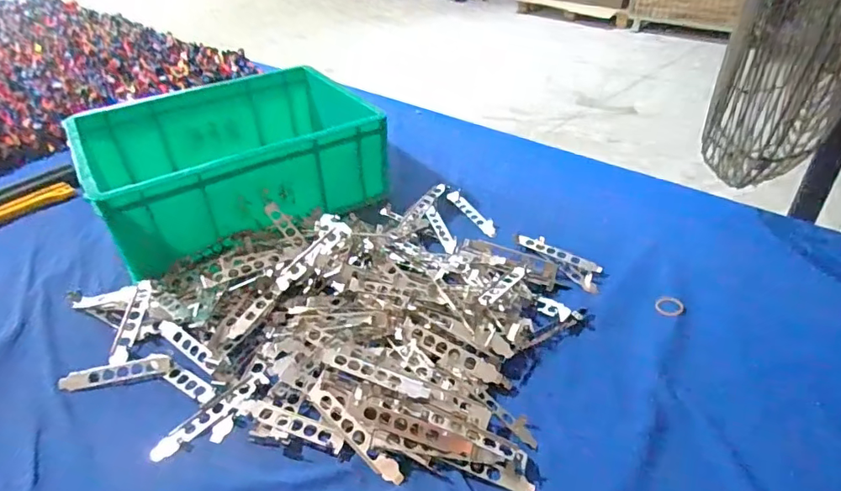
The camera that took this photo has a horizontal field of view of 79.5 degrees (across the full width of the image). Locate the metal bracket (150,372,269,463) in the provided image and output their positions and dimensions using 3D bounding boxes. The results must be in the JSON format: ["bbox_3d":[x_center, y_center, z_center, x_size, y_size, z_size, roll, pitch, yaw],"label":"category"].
[{"bbox_3d":[-0.209,0.168,0.505,0.024,0.006,0.121,29,47,35],"label":"metal bracket"}]

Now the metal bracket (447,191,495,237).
[{"bbox_3d":[0.079,-0.050,0.780,0.029,0.009,0.120,-21,41,-23],"label":"metal bracket"}]

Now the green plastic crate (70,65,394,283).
[{"bbox_3d":[-0.292,-0.144,0.802,0.403,0.123,0.319,-22,41,-25],"label":"green plastic crate"}]

